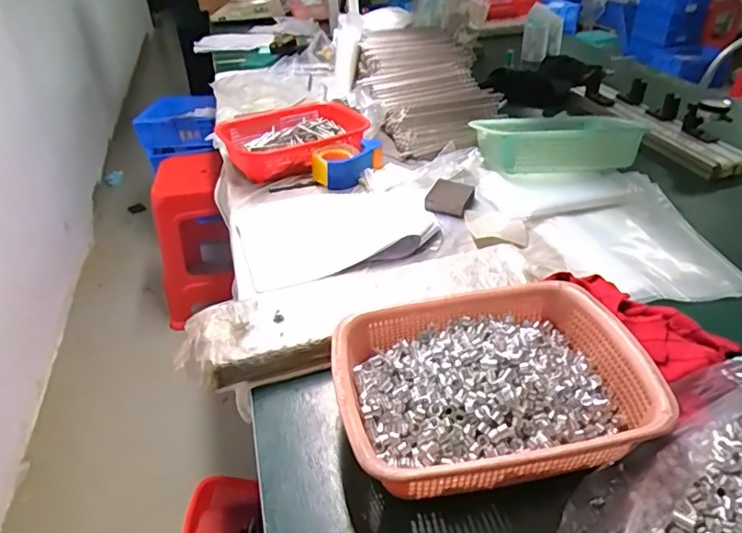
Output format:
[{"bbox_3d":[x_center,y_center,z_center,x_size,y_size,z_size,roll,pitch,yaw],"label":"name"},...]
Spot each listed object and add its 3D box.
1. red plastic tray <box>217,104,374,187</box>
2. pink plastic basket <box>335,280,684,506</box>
[{"bbox_3d":[-0.153,-0.267,1.131,0.312,0.069,0.235,-18,38,-21],"label":"red plastic tray"},{"bbox_3d":[0.116,0.124,0.542,0.292,0.078,0.215,-7,36,-7],"label":"pink plastic basket"}]

